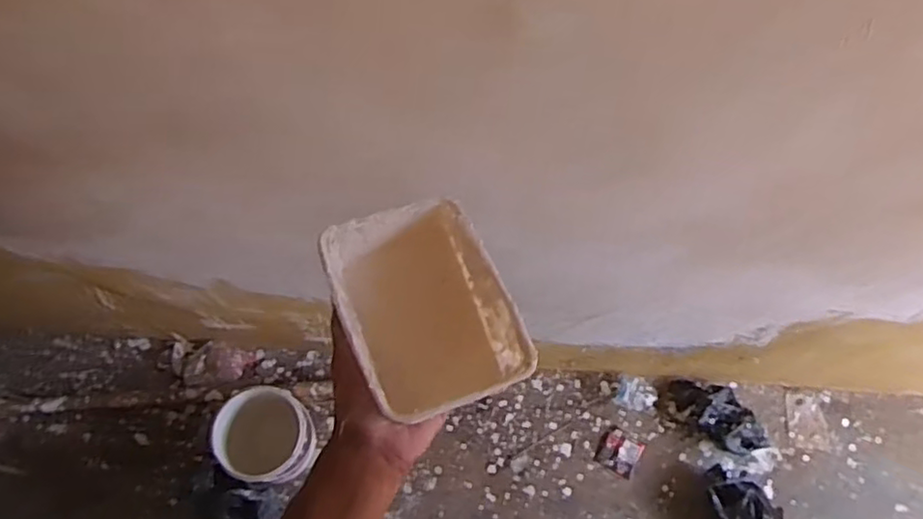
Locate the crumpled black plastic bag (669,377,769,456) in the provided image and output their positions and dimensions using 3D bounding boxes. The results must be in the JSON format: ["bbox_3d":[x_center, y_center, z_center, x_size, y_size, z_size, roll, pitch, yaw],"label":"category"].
[{"bbox_3d":[0.586,0.357,1.509,0.247,0.079,0.110,39,72,12],"label":"crumpled black plastic bag"}]

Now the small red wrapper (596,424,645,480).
[{"bbox_3d":[0.362,0.443,1.517,0.093,0.015,0.088,29,70,9],"label":"small red wrapper"}]

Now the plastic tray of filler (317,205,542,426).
[{"bbox_3d":[-0.030,0.034,0.515,0.121,0.060,0.161,-21,71,-10],"label":"plastic tray of filler"}]

